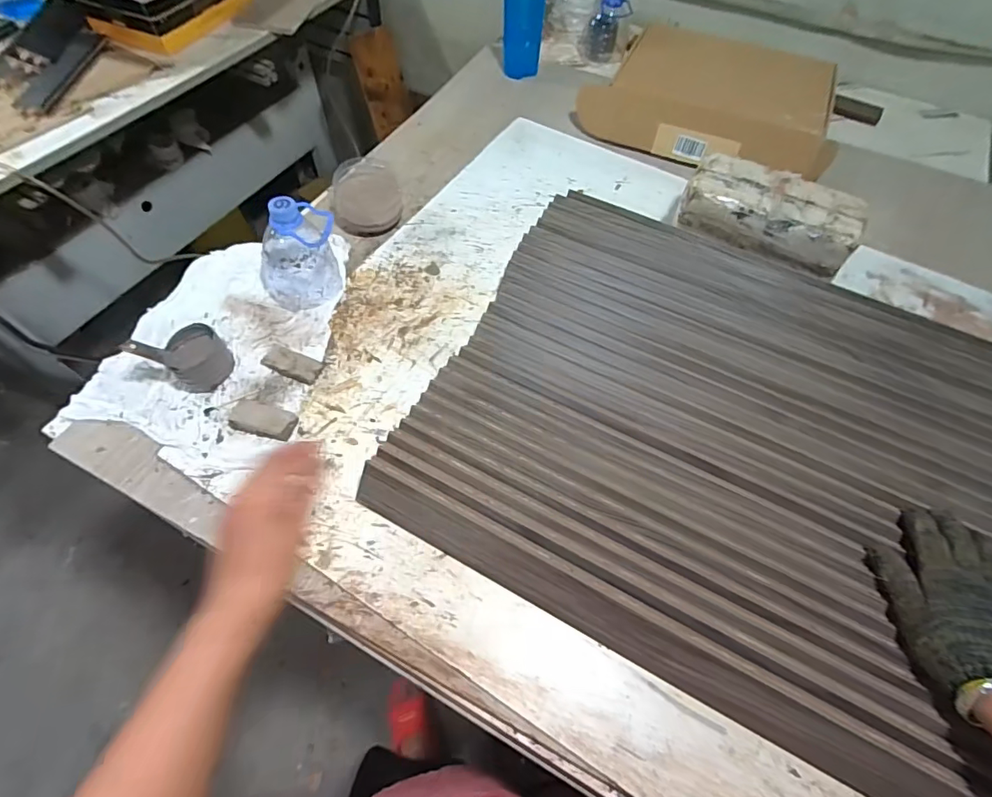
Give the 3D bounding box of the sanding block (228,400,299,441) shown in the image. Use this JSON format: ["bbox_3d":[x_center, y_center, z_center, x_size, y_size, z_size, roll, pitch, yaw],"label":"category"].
[{"bbox_3d":[-0.267,0.023,0.551,0.075,0.017,0.035,16,60,7],"label":"sanding block"}]

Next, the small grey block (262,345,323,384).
[{"bbox_3d":[-0.250,-0.042,0.591,0.071,0.014,0.031,20,61,9],"label":"small grey block"}]

